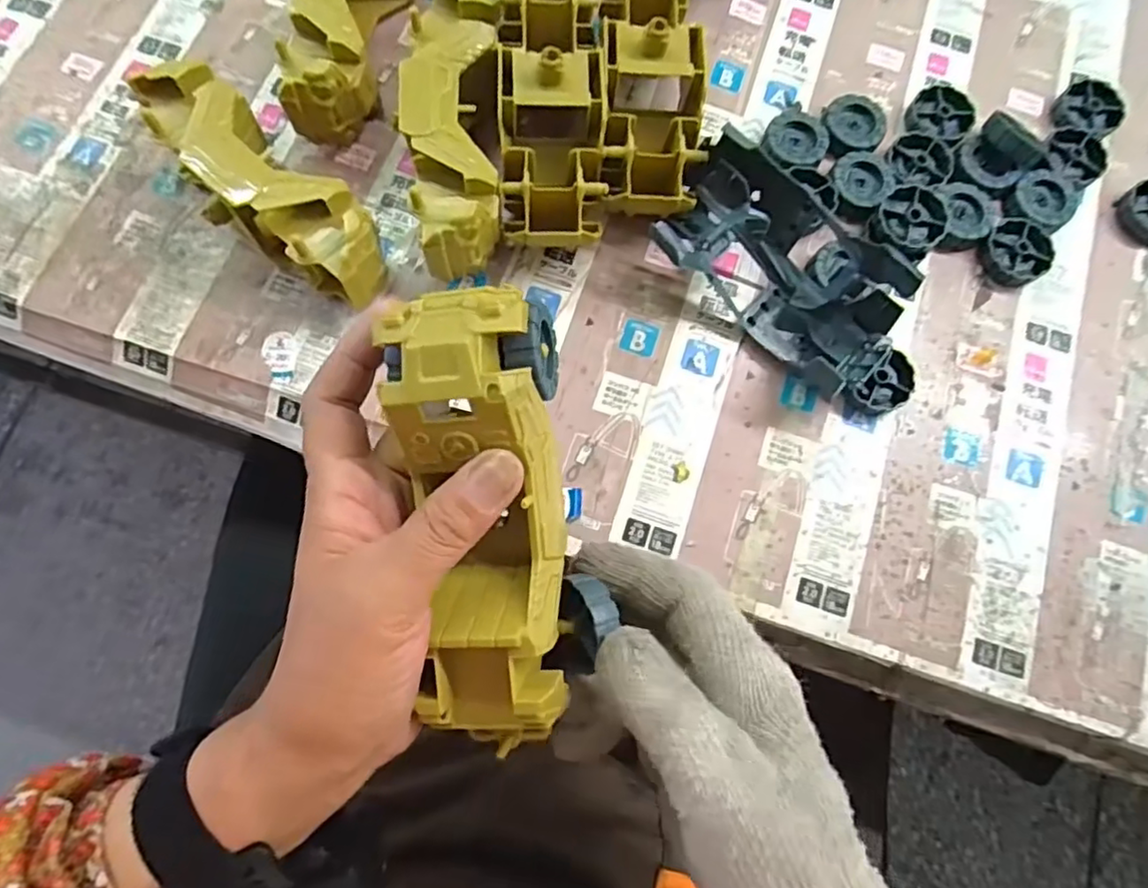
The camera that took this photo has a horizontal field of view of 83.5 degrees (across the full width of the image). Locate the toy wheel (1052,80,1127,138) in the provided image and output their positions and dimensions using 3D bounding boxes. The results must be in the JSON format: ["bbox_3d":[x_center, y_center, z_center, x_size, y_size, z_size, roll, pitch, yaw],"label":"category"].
[{"bbox_3d":[0.323,-0.210,0.405,0.037,0.013,0.035,0,76,-1],"label":"toy wheel"}]

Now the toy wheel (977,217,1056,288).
[{"bbox_3d":[0.263,-0.114,0.384,0.043,0.011,0.038,-43,80,-11],"label":"toy wheel"}]

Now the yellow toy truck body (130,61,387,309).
[{"bbox_3d":[-0.166,-0.134,0.350,0.171,0.062,0.053,43,79,8],"label":"yellow toy truck body"}]

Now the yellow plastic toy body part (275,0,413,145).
[{"bbox_3d":[-0.131,-0.254,0.381,0.050,0.060,0.160,12,76,2],"label":"yellow plastic toy body part"}]

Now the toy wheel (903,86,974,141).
[{"bbox_3d":[0.230,-0.207,0.404,0.039,0.011,0.040,0,76,-1],"label":"toy wheel"}]

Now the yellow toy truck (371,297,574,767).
[{"bbox_3d":[-0.033,0.033,0.239,0.058,0.044,0.174,-3,96,-2],"label":"yellow toy truck"}]

